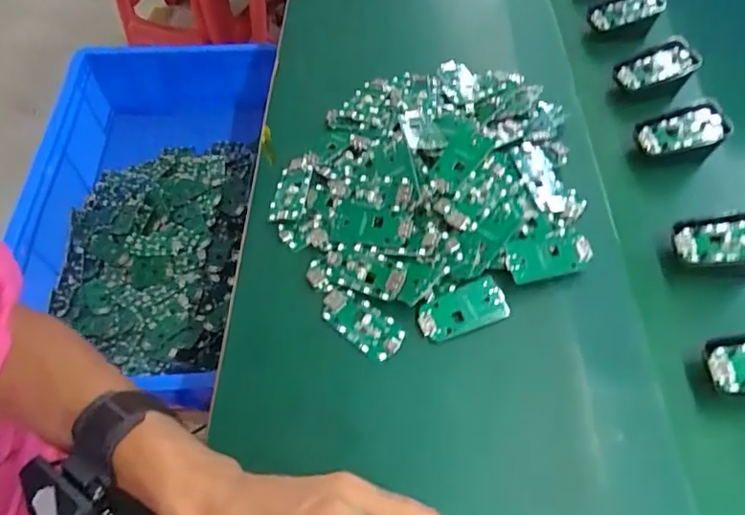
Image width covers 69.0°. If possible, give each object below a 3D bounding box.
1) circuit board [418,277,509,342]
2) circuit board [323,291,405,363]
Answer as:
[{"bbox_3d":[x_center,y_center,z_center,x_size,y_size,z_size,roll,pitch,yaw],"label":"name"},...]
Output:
[{"bbox_3d":[0.064,0.038,0.386,0.064,0.009,0.031,-19,59,-12],"label":"circuit board"},{"bbox_3d":[-0.008,0.047,0.389,0.064,0.006,0.030,36,68,22],"label":"circuit board"}]

